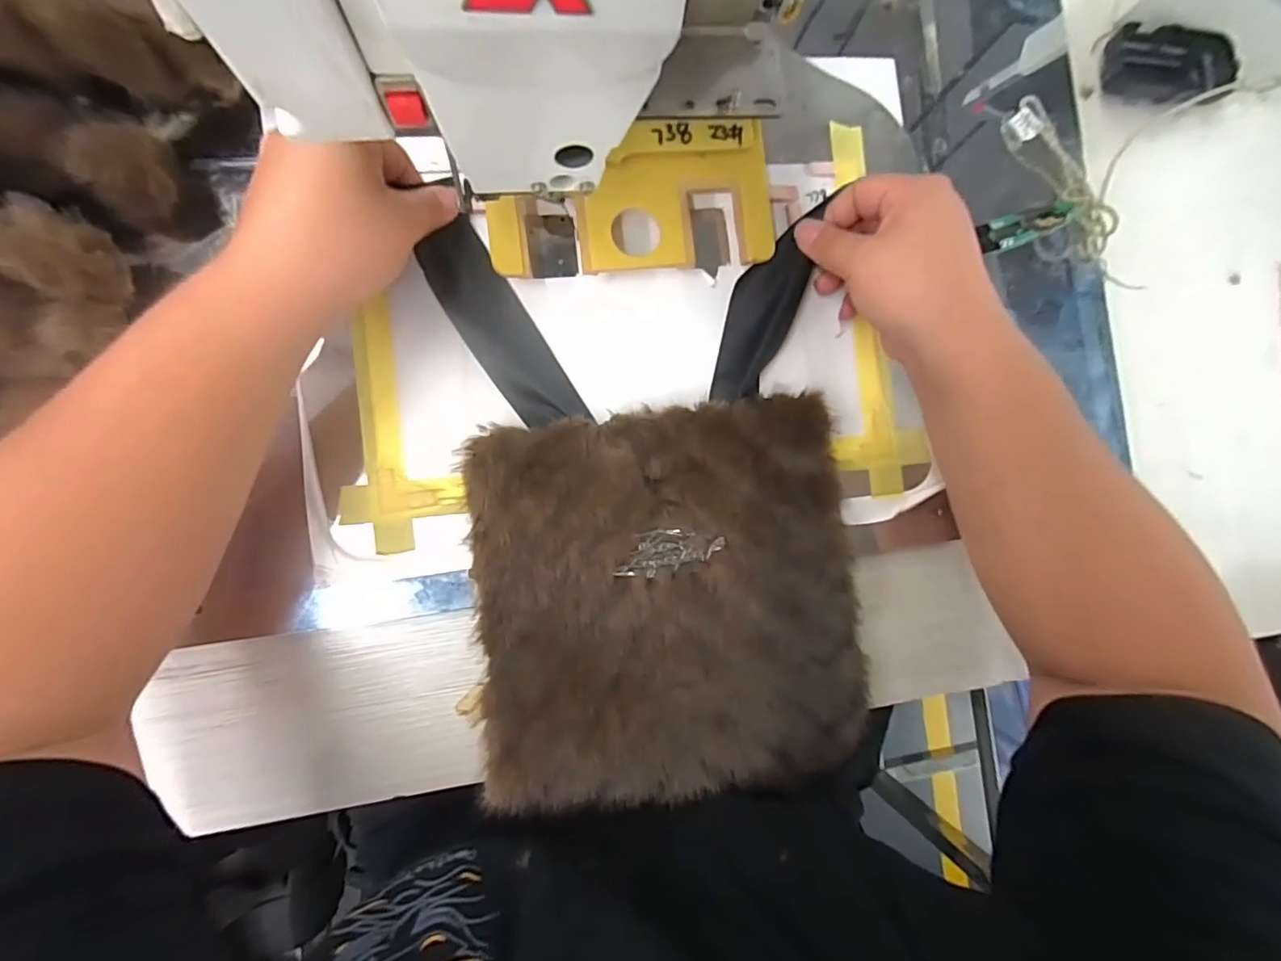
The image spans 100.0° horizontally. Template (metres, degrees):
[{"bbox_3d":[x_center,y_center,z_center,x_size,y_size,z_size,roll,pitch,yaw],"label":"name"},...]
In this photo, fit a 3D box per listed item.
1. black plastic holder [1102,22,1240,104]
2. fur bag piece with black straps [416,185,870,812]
[{"bbox_3d":[0.433,-0.341,0.443,0.116,0.022,0.053,2,86,-9],"label":"black plastic holder"},{"bbox_3d":[0.015,0.025,0.344,0.244,0.042,0.347,-8,86,-8],"label":"fur bag piece with black straps"}]

